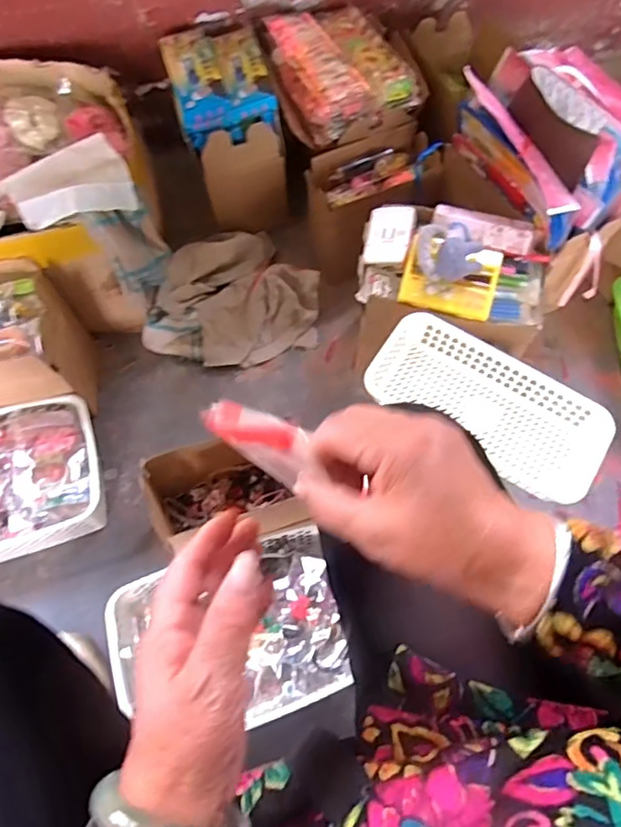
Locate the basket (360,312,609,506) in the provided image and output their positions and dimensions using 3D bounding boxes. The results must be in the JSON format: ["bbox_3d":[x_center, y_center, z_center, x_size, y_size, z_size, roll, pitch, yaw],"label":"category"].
[{"bbox_3d":[0.204,-0.009,0.677,0.272,0.055,0.126,33,68,14],"label":"basket"}]

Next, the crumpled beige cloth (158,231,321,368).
[{"bbox_3d":[-0.116,-0.188,0.935,0.233,0.107,0.217,-29,68,-14],"label":"crumpled beige cloth"}]

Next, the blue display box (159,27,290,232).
[{"bbox_3d":[-0.135,-0.457,0.948,0.148,0.212,0.213,-17,66,-9],"label":"blue display box"}]

